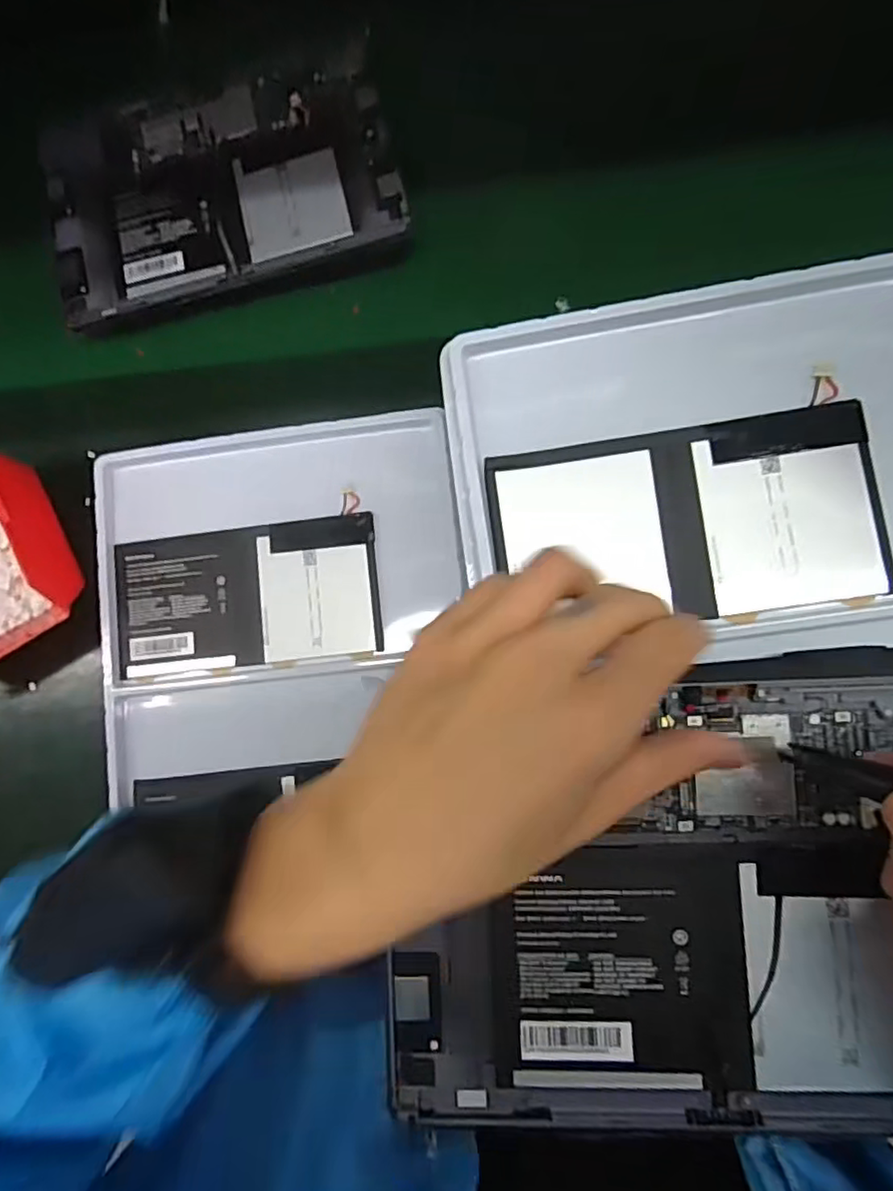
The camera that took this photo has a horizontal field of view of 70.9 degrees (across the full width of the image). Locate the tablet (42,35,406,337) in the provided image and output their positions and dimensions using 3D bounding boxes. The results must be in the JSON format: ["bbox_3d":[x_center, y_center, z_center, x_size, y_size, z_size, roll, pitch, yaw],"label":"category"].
[{"bbox_3d":[-0.163,-0.296,0.450,0.246,0.008,0.153,-14,82,3],"label":"tablet"}]

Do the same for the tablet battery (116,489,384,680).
[{"bbox_3d":[-0.132,-0.002,0.414,0.173,0.008,0.094,-6,80,3],"label":"tablet battery"}]

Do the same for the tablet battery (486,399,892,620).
[{"bbox_3d":[0.112,-0.034,0.296,0.170,0.007,0.091,-8,85,5],"label":"tablet battery"}]

